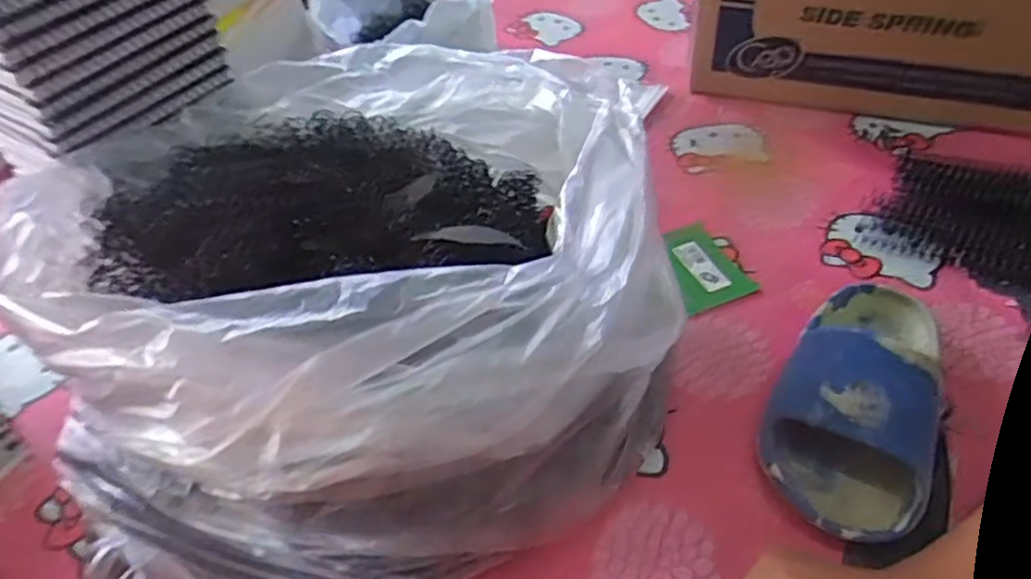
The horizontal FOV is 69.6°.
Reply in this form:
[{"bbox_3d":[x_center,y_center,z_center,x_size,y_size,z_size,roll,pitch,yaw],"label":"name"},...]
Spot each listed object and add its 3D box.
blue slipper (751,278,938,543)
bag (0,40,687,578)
[{"bbox_3d":[0.197,0.052,0.409,0.086,0.062,0.174,21,49,25],"label":"blue slipper"},{"bbox_3d":[-0.085,-0.008,0.420,0.331,0.174,0.324,-8,43,-4],"label":"bag"}]

